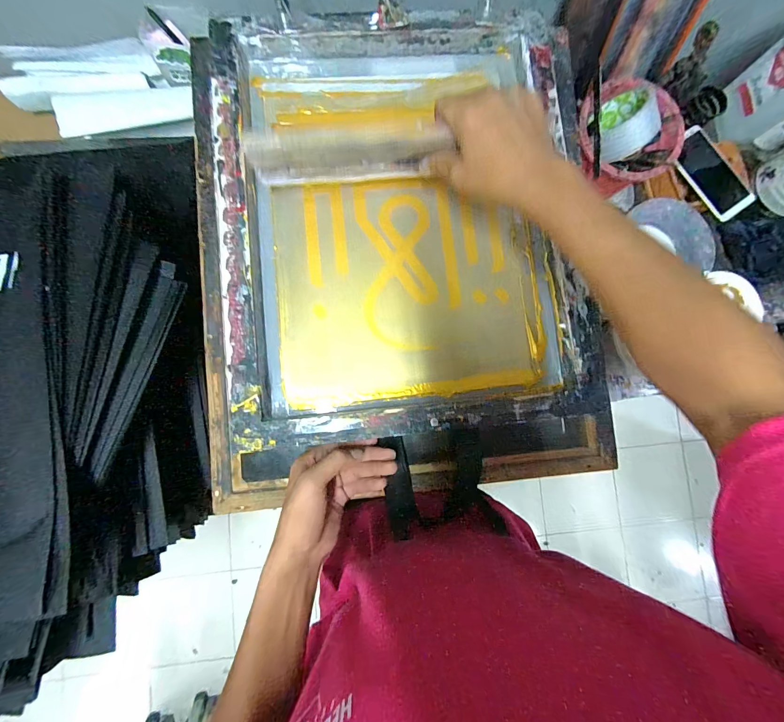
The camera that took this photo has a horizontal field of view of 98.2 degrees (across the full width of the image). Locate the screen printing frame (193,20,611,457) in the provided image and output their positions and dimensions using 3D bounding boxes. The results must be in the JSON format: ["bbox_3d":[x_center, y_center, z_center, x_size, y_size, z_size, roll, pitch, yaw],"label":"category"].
[{"bbox_3d":[0.013,-0.162,0.403,0.426,0.042,0.483,-6,83,-4],"label":"screen printing frame"}]

